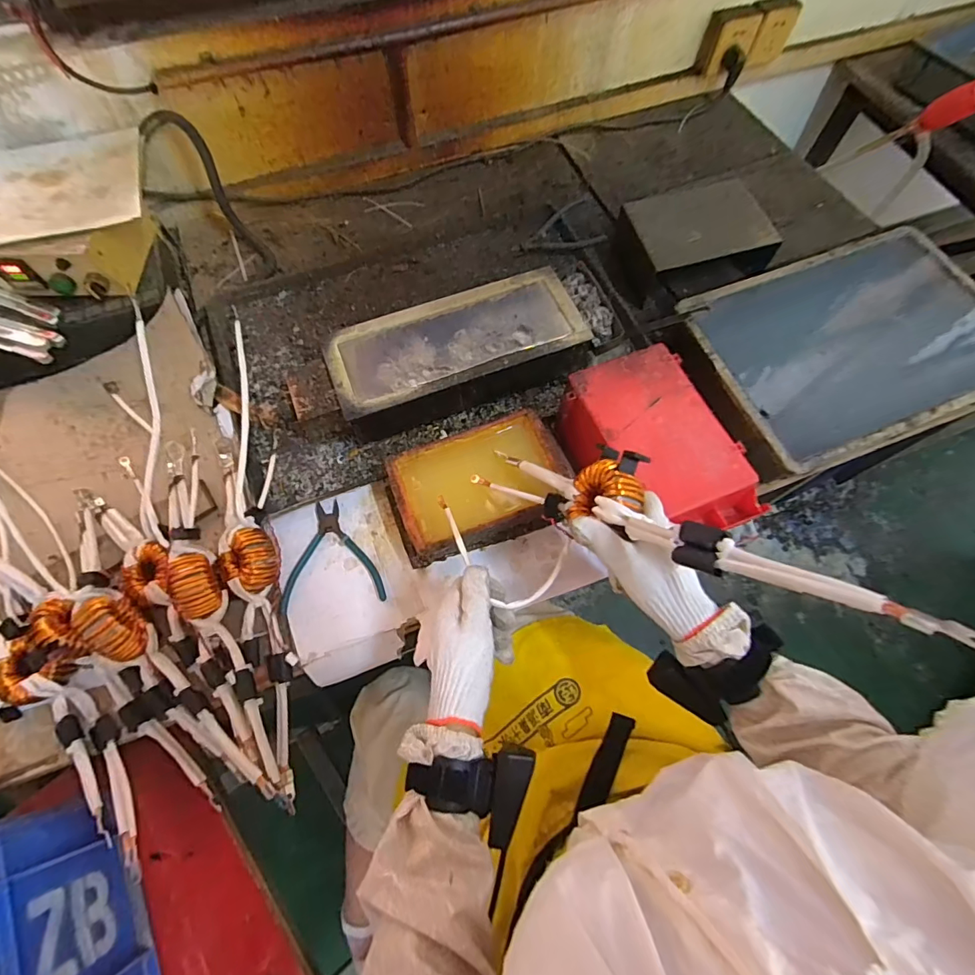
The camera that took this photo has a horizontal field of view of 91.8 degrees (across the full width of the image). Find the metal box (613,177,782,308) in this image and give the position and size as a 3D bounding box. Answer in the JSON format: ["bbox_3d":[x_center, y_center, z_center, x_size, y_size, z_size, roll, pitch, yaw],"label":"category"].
[{"bbox_3d":[0.327,-0.392,0.766,0.213,0.099,0.138,-14,68,-6],"label":"metal box"}]

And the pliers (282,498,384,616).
[{"bbox_3d":[-0.191,0.081,0.595,0.122,0.008,0.133,-4,67,-2],"label":"pliers"}]

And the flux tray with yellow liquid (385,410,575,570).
[{"bbox_3d":[-0.011,-0.001,0.589,0.212,0.083,0.136,-22,69,-9],"label":"flux tray with yellow liquid"}]

